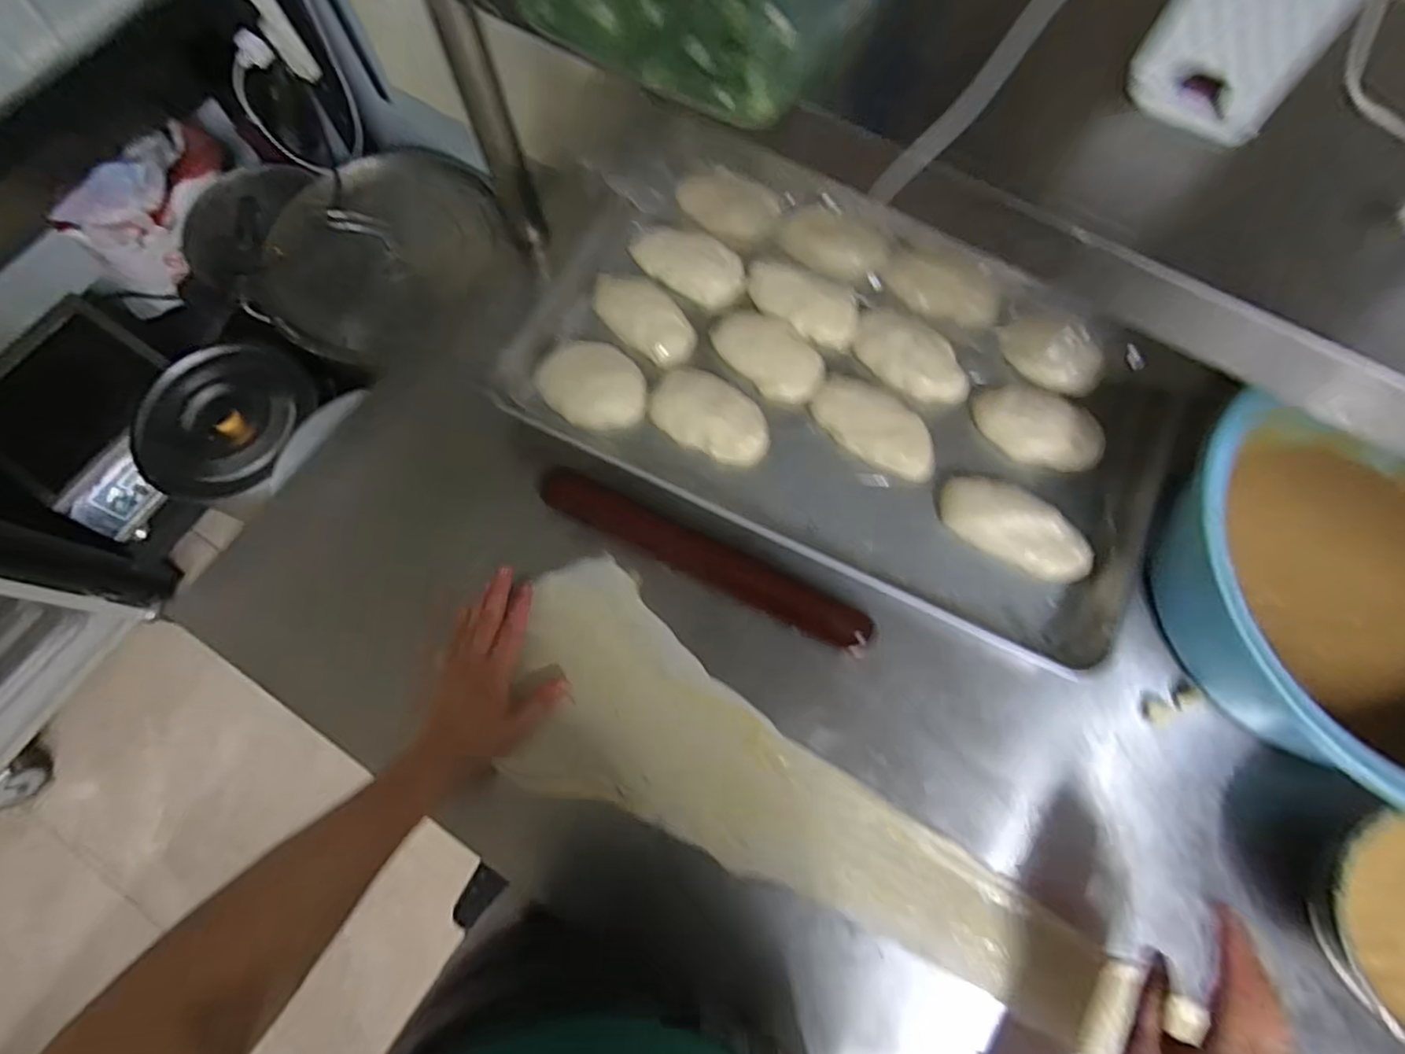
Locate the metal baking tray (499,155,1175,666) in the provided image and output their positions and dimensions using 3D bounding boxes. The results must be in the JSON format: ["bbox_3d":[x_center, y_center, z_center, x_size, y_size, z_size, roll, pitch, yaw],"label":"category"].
[{"bbox_3d":[0.133,-0.161,0.624,0.621,0.057,0.385,27,73,8],"label":"metal baking tray"}]

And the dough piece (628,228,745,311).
[{"bbox_3d":[-0.017,-0.283,0.673,0.123,0.027,0.063,22,73,7],"label":"dough piece"}]

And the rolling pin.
[{"bbox_3d":[-0.002,0.024,0.567,0.318,0.030,0.039,26,73,8],"label":"rolling pin"}]

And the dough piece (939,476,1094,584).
[{"bbox_3d":[0.292,-0.002,0.572,0.138,0.031,0.066,27,73,8],"label":"dough piece"}]

